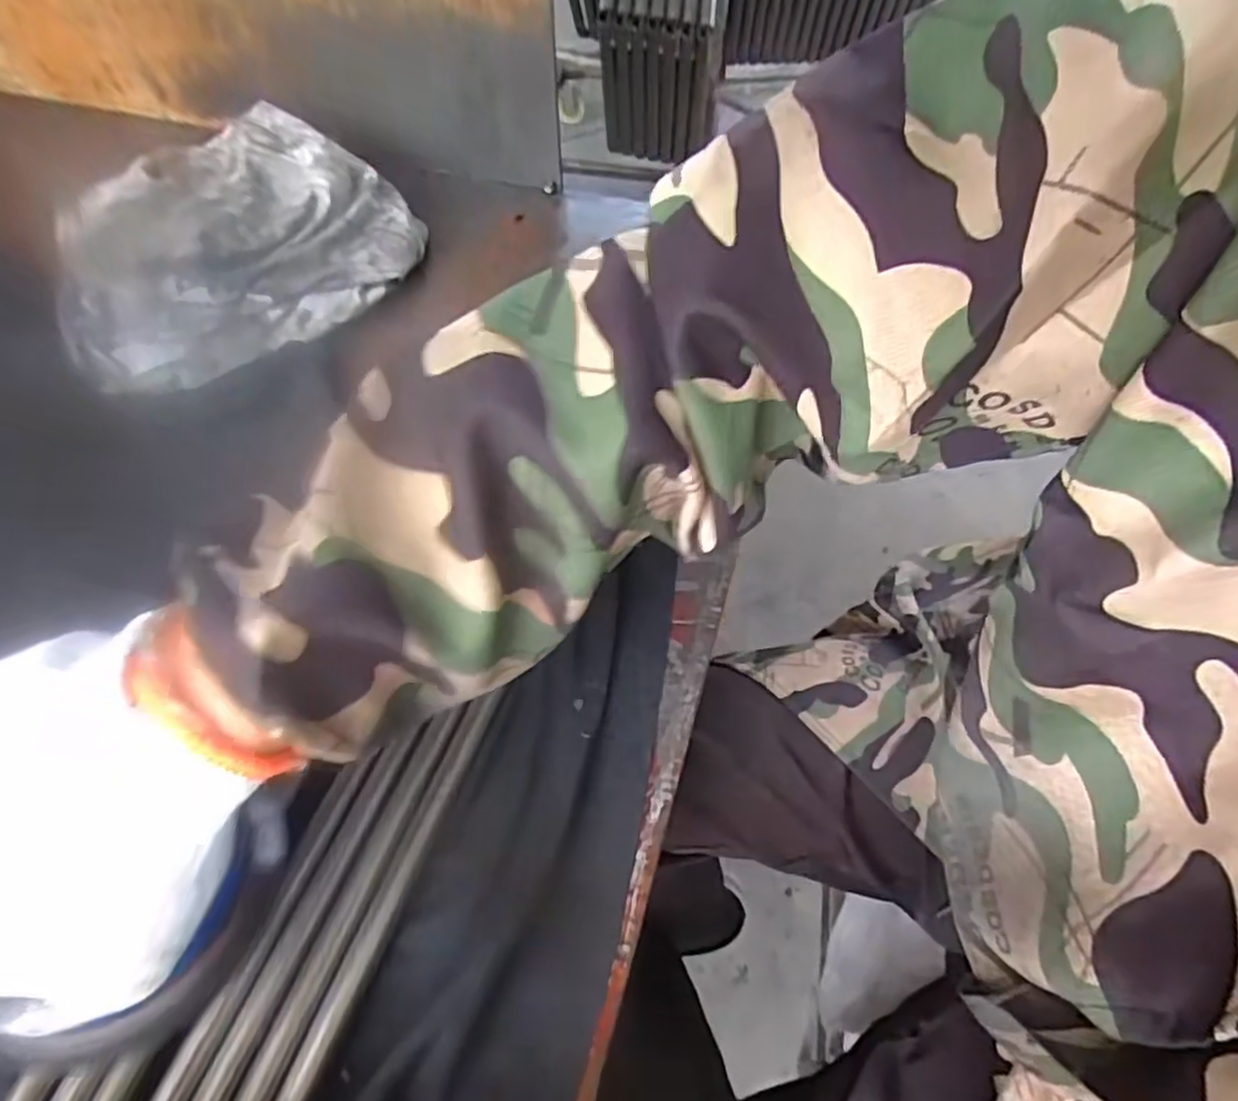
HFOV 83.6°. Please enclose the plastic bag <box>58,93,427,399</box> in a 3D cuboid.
[{"bbox_3d":[-0.288,-0.241,0.500,0.254,0.065,0.239,-35,64,-23],"label":"plastic bag"}]

